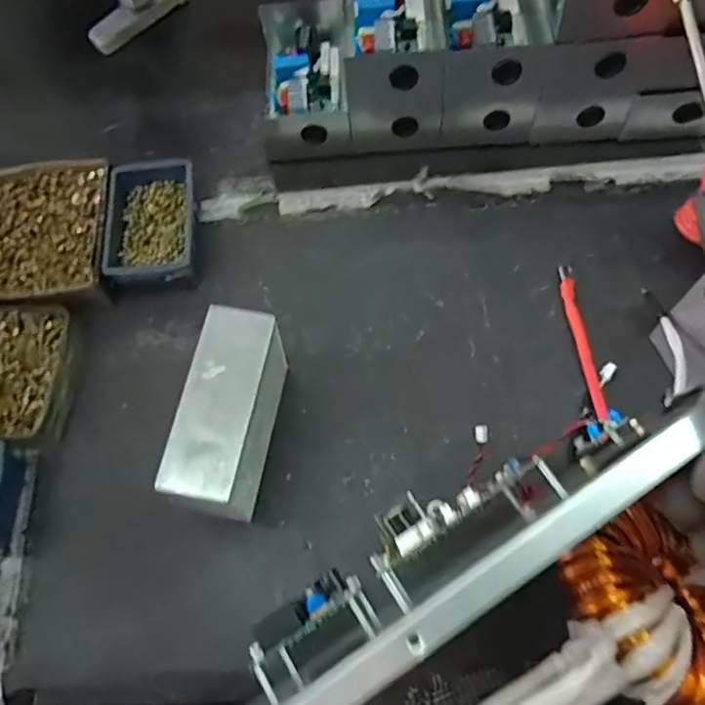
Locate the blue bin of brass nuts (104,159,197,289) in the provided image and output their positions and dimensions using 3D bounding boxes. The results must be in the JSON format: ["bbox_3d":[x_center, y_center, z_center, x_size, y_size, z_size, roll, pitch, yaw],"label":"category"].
[{"bbox_3d":[-0.216,-0.140,0.654,0.095,0.043,0.156,-5,67,1],"label":"blue bin of brass nuts"}]

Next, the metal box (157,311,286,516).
[{"bbox_3d":[-0.101,0.056,0.531,0.066,0.121,0.159,8,68,6],"label":"metal box"}]

